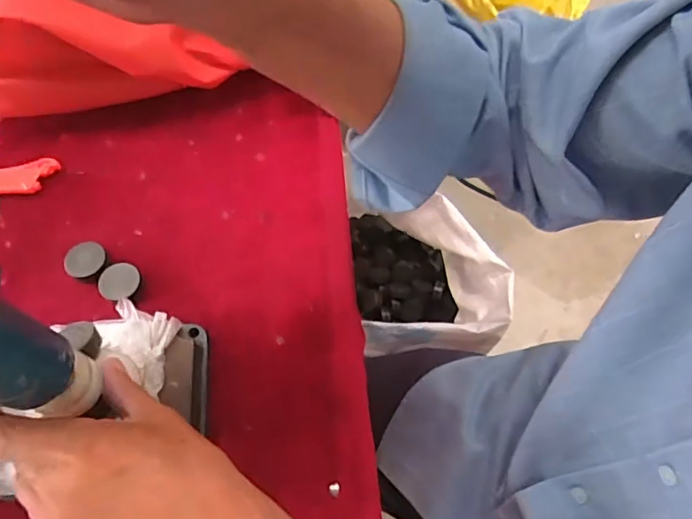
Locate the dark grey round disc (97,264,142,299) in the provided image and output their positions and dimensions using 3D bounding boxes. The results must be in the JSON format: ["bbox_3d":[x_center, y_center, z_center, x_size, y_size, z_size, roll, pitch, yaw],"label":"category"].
[{"bbox_3d":[-0.184,0.020,0.421,0.031,0.018,0.032,1,64,-2],"label":"dark grey round disc"}]

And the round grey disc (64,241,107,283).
[{"bbox_3d":[-0.215,0.002,0.430,0.031,0.016,0.032,37,68,15],"label":"round grey disc"}]

